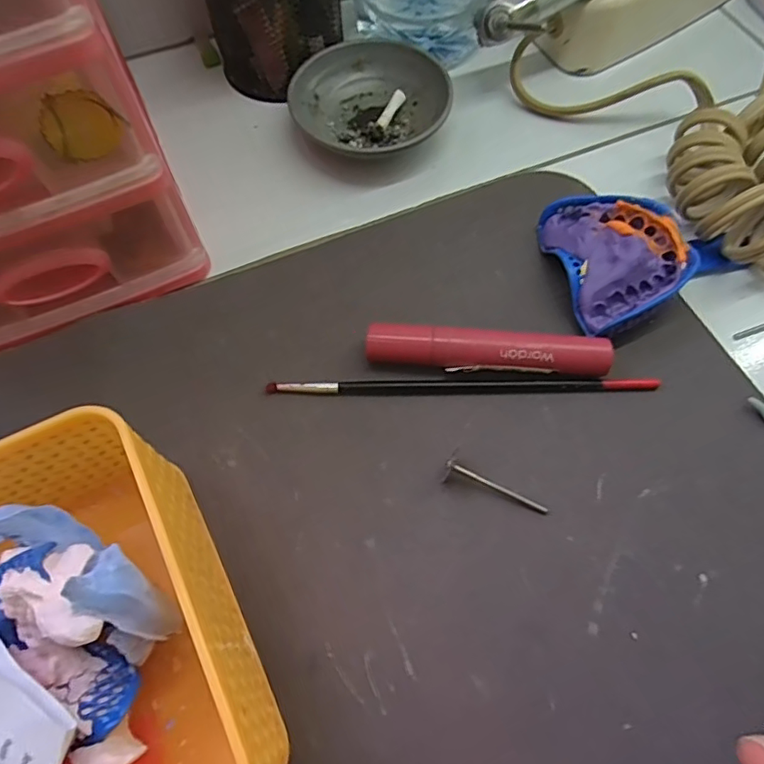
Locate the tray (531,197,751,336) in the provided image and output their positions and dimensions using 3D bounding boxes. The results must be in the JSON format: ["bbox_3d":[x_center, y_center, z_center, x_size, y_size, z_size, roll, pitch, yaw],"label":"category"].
[{"bbox_3d":[0.125,-0.064,0.263,0.084,0.027,0.072,-14,64,-4],"label":"tray"}]

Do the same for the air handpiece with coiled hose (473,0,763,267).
[{"bbox_3d":[0.165,-0.155,0.289,0.132,0.056,0.204,-39,68,-16],"label":"air handpiece with coiled hose"}]

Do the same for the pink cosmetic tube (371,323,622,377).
[{"bbox_3d":[0.046,-0.013,0.244,0.104,0.019,0.016,3,64,4],"label":"pink cosmetic tube"}]

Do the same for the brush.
[{"bbox_3d":[0.035,0.001,0.244,0.171,0.008,0.006,-1,64,2],"label":"brush"}]

